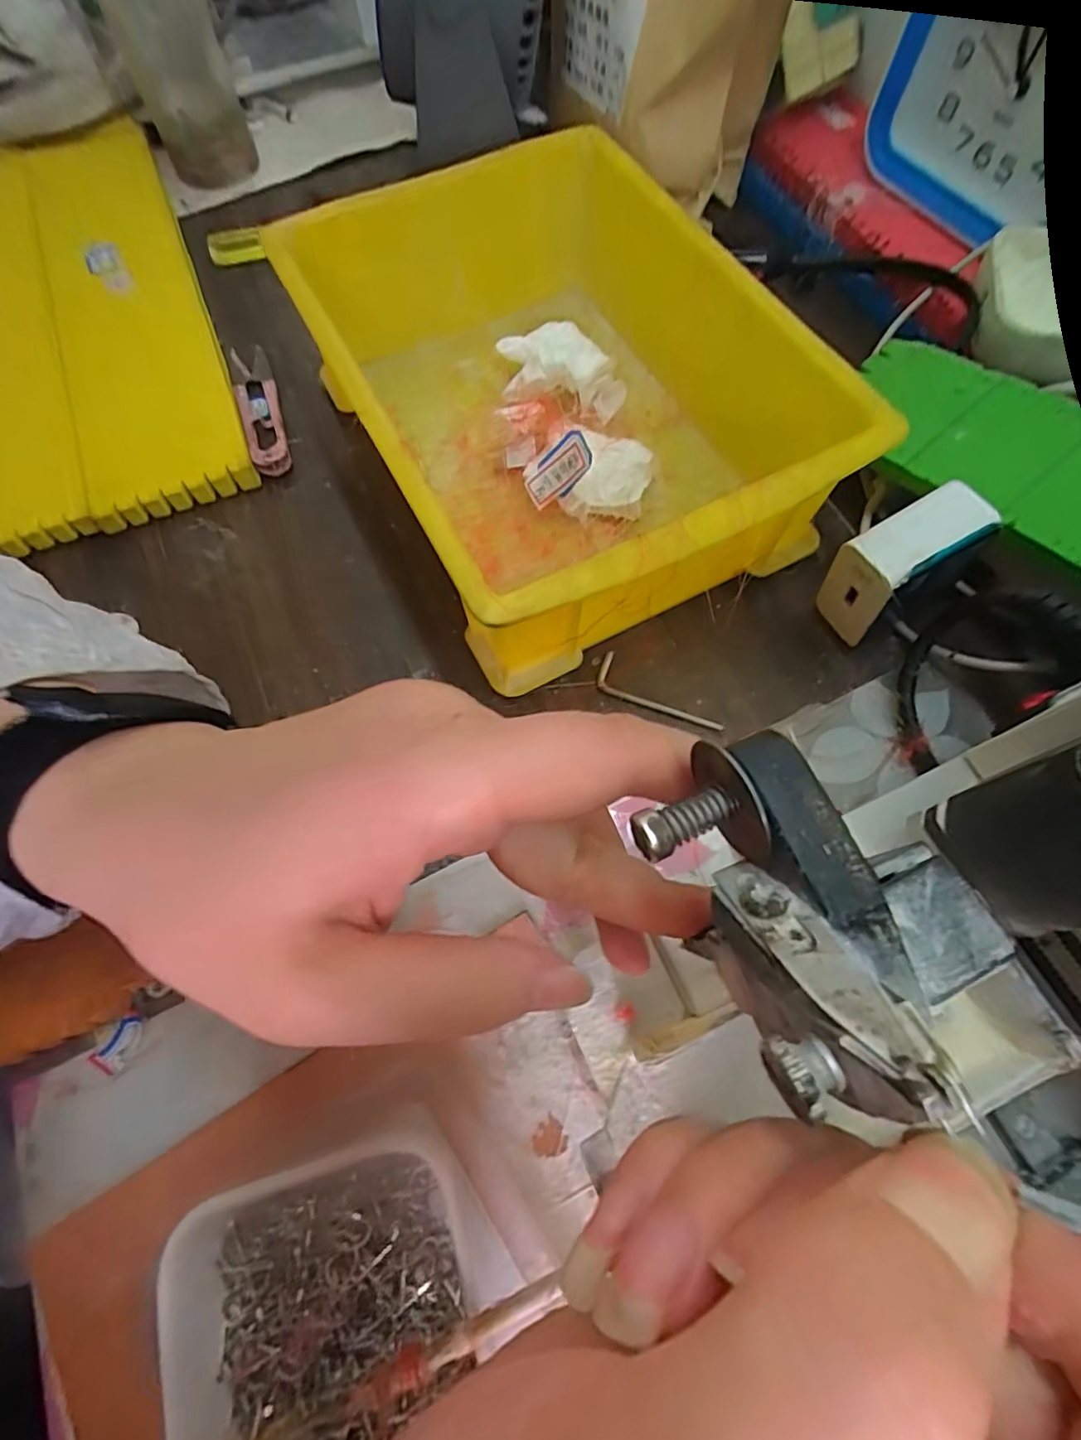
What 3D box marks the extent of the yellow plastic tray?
[{"bbox_3d":[0.001,-0.154,0.280,0.188,0.079,0.260,-31,72,-11],"label":"yellow plastic tray"}]

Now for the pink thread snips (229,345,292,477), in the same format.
[{"bbox_3d":[-0.154,-0.171,0.326,0.022,0.014,0.096,-18,70,-6],"label":"pink thread snips"}]

